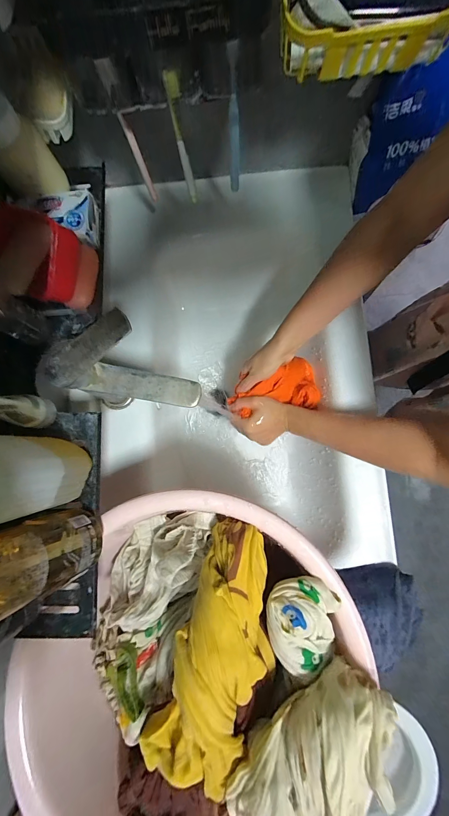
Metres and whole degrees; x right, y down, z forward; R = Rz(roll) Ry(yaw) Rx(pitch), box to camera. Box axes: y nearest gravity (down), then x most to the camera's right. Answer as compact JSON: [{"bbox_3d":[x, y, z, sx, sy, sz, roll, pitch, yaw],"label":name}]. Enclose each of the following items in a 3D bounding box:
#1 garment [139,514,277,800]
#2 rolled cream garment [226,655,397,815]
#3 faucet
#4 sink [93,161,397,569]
[{"bbox_3d":[-0.004,0.245,0.294,0.091,0.074,0.233,19,83,7],"label":"garment"},{"bbox_3d":[0.082,0.311,0.249,0.084,0.058,0.162,41,86,9],"label":"rolled cream garment"},{"bbox_3d":[-0.120,-0.059,0.337,0.178,0.081,0.084,5,82,5],"label":"faucet"},{"bbox_3d":[0.015,-0.088,0.549,0.444,0.185,0.673,-1,81,4],"label":"sink"}]

